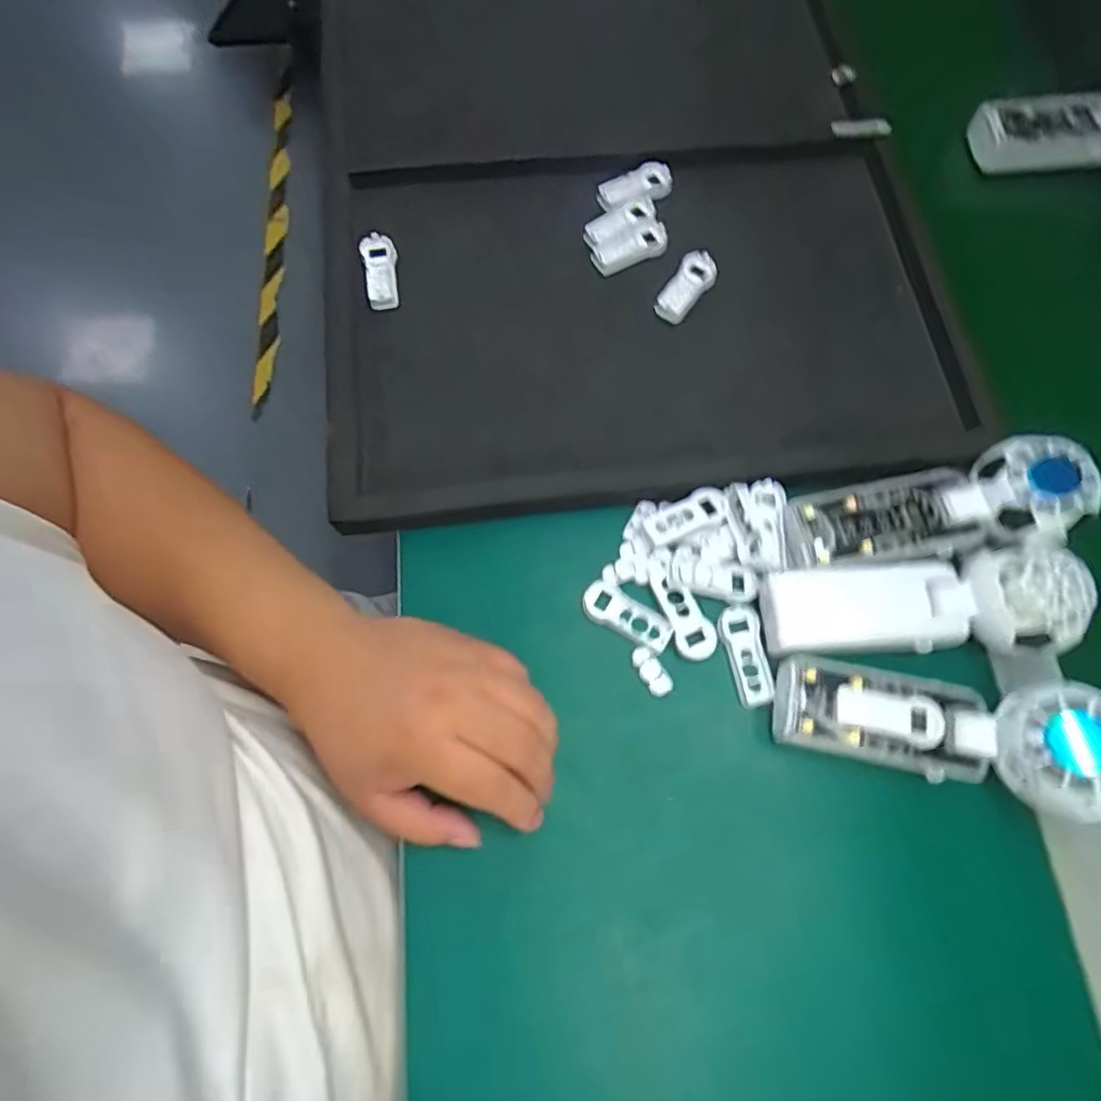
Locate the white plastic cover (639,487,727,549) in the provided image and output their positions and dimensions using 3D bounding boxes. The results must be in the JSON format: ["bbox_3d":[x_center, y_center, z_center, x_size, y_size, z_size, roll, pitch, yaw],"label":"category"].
[{"bbox_3d":[0.083,-0.020,0.400,0.055,0.013,0.021,-27,74,-11],"label":"white plastic cover"}]

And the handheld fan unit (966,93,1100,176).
[{"bbox_3d":[0.413,-0.332,0.498,0.170,0.056,0.059,-4,71,-4],"label":"handheld fan unit"}]

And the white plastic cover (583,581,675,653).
[{"bbox_3d":[0.045,0.040,0.387,0.055,0.004,0.023,33,73,9],"label":"white plastic cover"}]

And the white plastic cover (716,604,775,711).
[{"bbox_3d":[0.116,0.063,0.386,0.024,0.006,0.058,-9,71,-6],"label":"white plastic cover"}]

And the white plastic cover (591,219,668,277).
[{"bbox_3d":[0.059,-0.219,0.472,0.058,0.014,0.025,-27,74,-11],"label":"white plastic cover"}]

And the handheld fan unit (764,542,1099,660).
[{"bbox_3d":[0.209,0.031,0.365,0.166,0.031,0.056,-5,70,11],"label":"handheld fan unit"}]

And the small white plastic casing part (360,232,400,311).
[{"bbox_3d":[-0.119,-0.195,0.455,0.023,0.017,0.058,-9,71,-6],"label":"small white plastic casing part"}]

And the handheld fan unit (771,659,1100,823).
[{"bbox_3d":[0.206,0.093,0.344,0.159,0.065,0.062,13,71,2],"label":"handheld fan unit"}]

